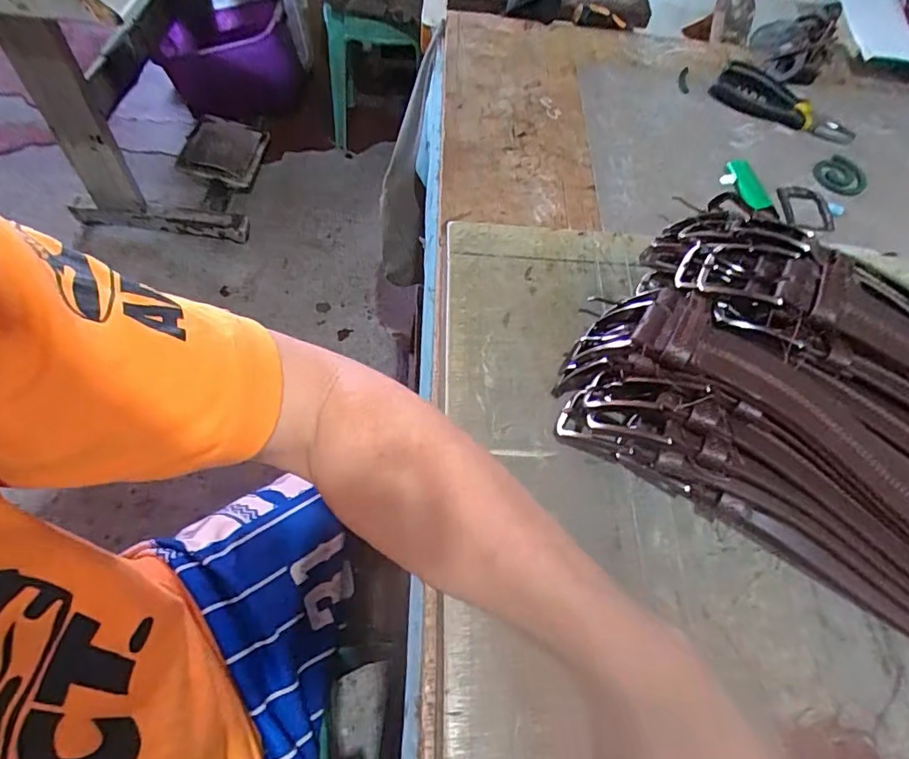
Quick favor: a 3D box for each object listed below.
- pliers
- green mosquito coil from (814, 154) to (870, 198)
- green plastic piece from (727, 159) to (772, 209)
[{"bbox_3d":[0.368,-0.304,0.594,0.156,0.014,0.062,32,78,9],"label":"pliers"},{"bbox_3d":[0.413,-0.218,0.567,0.052,0.011,0.054,2,59,-3],"label":"green mosquito coil"},{"bbox_3d":[0.300,-0.198,0.543,0.031,0.006,0.057,-25,86,-16],"label":"green plastic piece"}]

